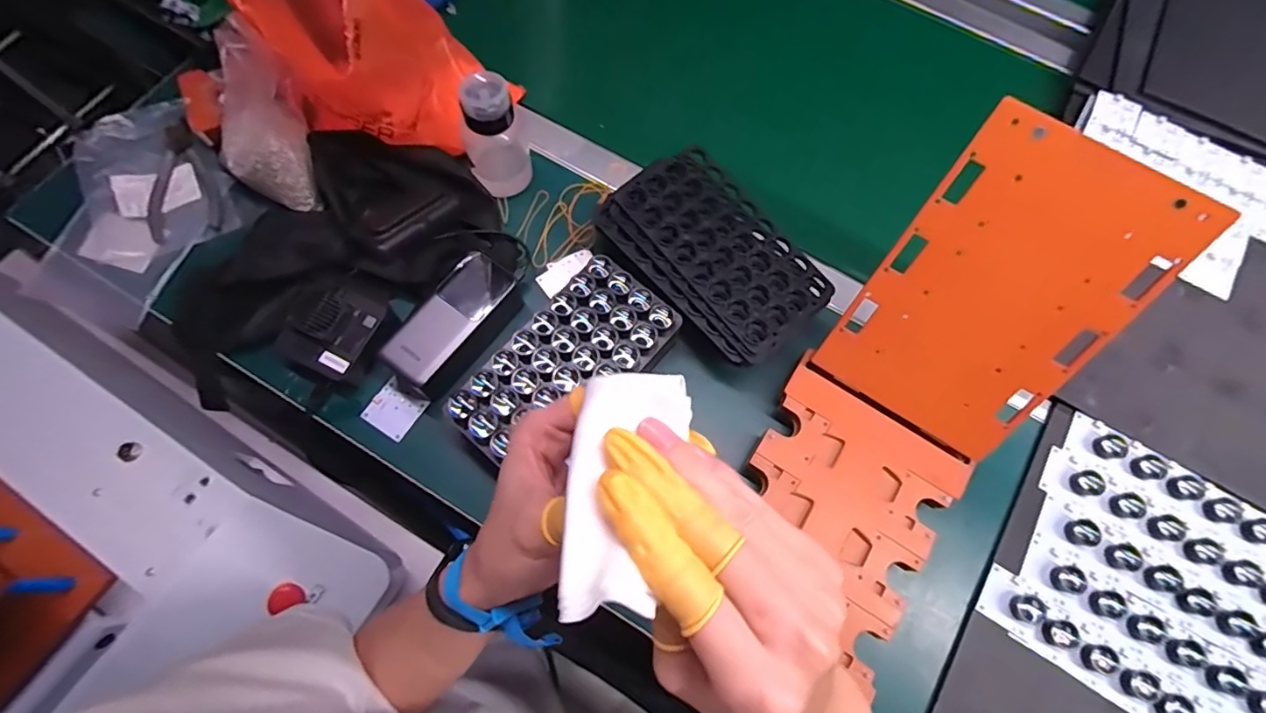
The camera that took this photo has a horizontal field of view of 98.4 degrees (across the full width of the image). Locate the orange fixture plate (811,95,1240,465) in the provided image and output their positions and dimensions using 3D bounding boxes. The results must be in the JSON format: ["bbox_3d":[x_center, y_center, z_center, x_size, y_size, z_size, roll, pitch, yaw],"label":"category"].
[{"bbox_3d":[0.274,-0.042,0.420,0.162,0.235,0.005,33,31,9],"label":"orange fixture plate"}]

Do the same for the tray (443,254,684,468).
[{"bbox_3d":[-0.056,0.007,0.463,0.097,0.025,0.193,40,74,10],"label":"tray"}]

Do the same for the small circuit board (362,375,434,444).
[{"bbox_3d":[-0.217,0.048,0.501,0.044,0.005,0.047,31,73,7],"label":"small circuit board"}]

